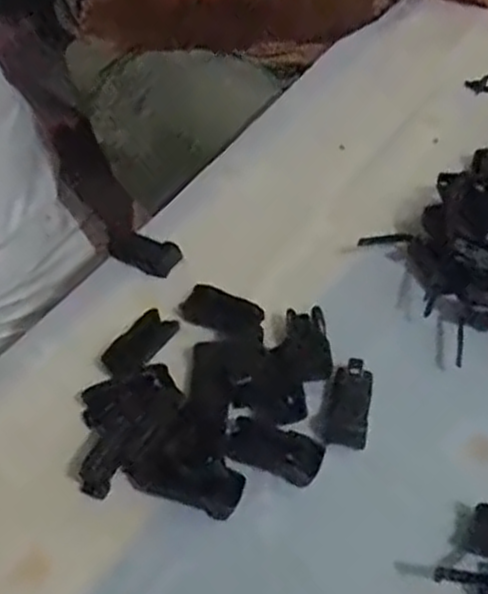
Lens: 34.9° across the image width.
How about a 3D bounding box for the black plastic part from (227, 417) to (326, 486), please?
[{"bbox_3d":[0.015,0.075,0.381,0.046,0.005,0.027,14,49,15],"label":"black plastic part"}]

